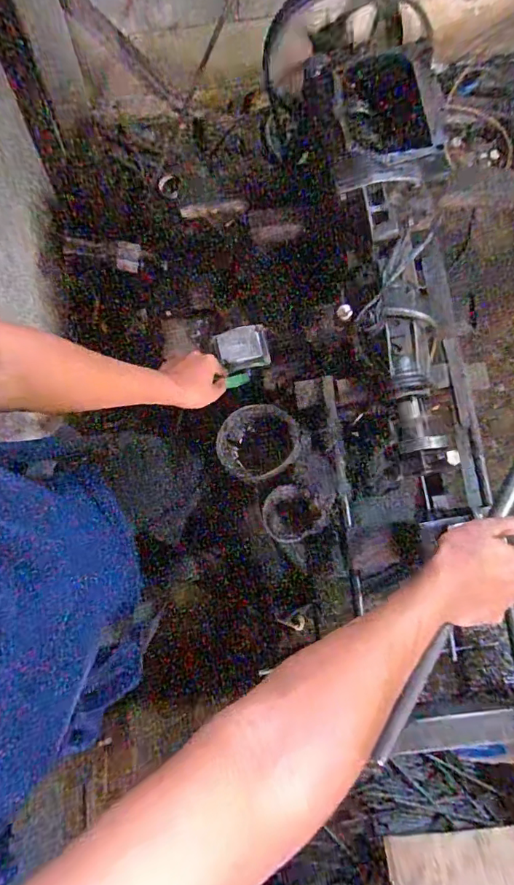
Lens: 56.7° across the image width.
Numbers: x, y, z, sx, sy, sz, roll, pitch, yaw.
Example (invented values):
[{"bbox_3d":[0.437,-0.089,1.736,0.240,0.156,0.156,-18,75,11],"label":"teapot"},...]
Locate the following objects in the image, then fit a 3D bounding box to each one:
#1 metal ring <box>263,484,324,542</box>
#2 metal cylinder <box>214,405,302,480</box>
[{"bbox_3d":[0.053,0.109,0.734,0.088,0.019,0.084,0,78,1],"label":"metal ring"},{"bbox_3d":[0.002,-0.002,0.741,0.129,0.022,0.115,-3,78,0],"label":"metal cylinder"}]

